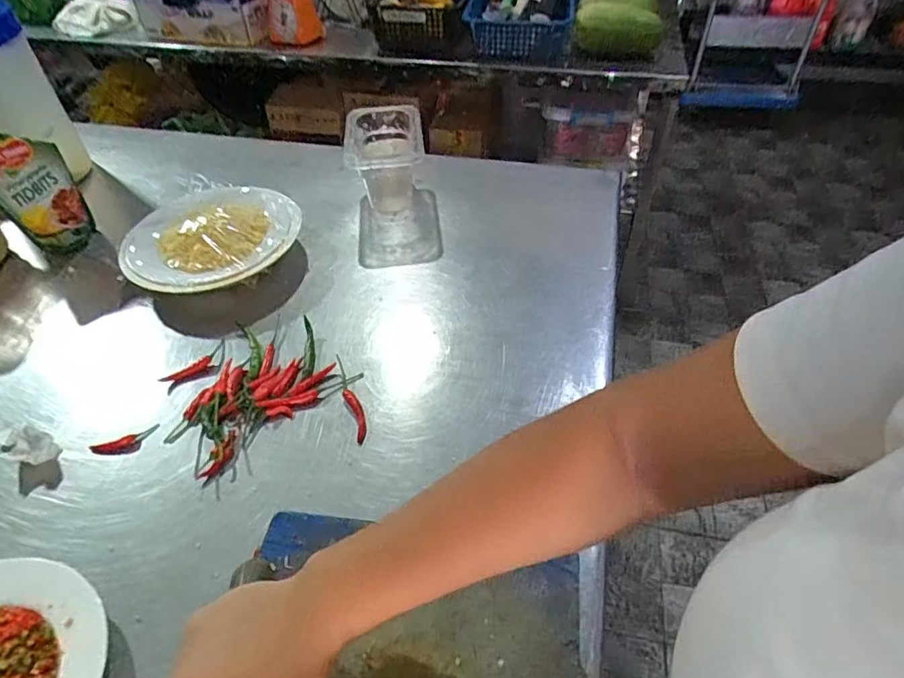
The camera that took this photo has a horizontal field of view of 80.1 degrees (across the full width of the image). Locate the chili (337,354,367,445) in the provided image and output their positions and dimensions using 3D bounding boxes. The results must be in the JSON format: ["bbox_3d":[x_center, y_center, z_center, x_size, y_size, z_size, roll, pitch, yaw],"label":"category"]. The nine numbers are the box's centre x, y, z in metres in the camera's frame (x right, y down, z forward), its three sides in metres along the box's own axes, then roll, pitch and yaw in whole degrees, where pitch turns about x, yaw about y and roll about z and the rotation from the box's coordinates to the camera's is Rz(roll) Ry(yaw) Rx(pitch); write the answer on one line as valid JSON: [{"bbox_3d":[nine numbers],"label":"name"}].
[{"bbox_3d":[-0.102,0.056,0.541,0.014,0.007,0.117,-16,47,-14],"label":"chili"}]

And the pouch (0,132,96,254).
[{"bbox_3d":[-0.545,-0.187,0.705,0.036,0.151,0.100,30,53,31],"label":"pouch"}]

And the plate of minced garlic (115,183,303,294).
[{"bbox_3d":[-0.313,-0.137,0.705,0.216,0.061,0.227,-1,45,1],"label":"plate of minced garlic"}]

